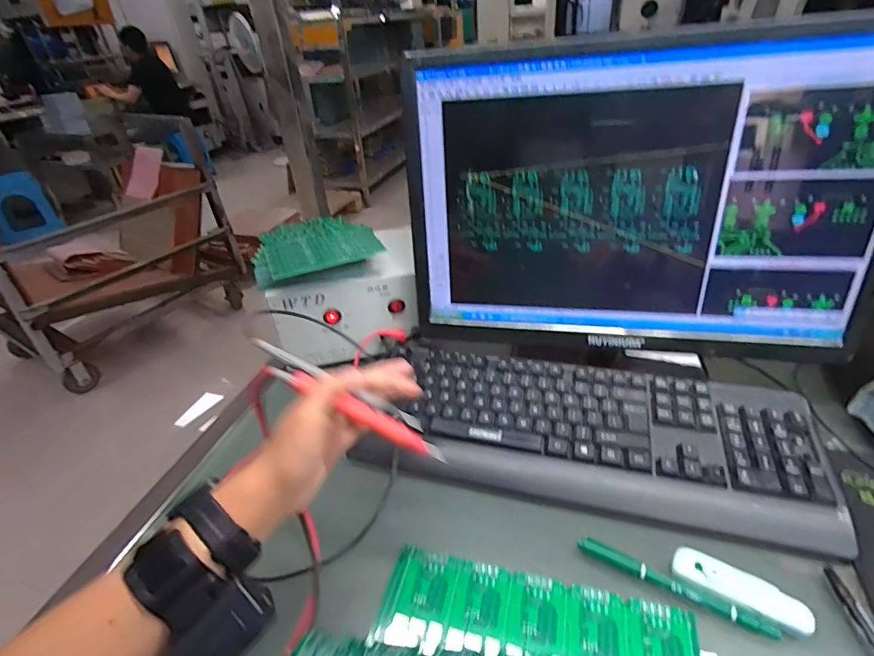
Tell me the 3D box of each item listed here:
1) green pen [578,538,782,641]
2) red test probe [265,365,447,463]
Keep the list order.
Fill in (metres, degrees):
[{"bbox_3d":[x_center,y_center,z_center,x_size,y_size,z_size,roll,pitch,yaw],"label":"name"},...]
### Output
[{"bbox_3d":[0.177,0.195,0.350,0.136,0.012,0.011,20,49,27],"label":"green pen"},{"bbox_3d":[-0.060,0.063,0.346,0.146,0.017,0.014,28,49,2],"label":"red test probe"}]

